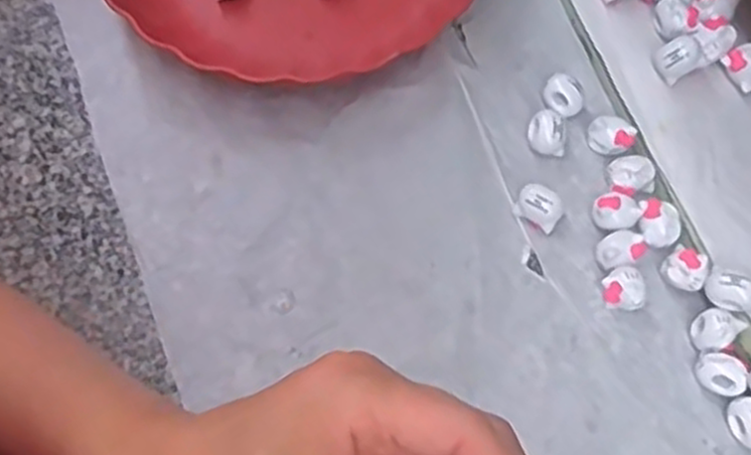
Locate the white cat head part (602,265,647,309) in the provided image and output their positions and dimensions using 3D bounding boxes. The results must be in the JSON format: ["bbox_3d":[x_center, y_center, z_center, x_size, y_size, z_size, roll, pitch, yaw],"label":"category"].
[{"bbox_3d":[0.134,0.035,0.409,0.019,0.022,0.023,-37,77,-12],"label":"white cat head part"}]

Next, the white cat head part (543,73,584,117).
[{"bbox_3d":[0.111,-0.077,0.446,0.024,0.015,0.019,33,75,9],"label":"white cat head part"}]

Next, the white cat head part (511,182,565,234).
[{"bbox_3d":[0.093,-0.012,0.427,0.027,0.016,0.019,34,75,9],"label":"white cat head part"}]

